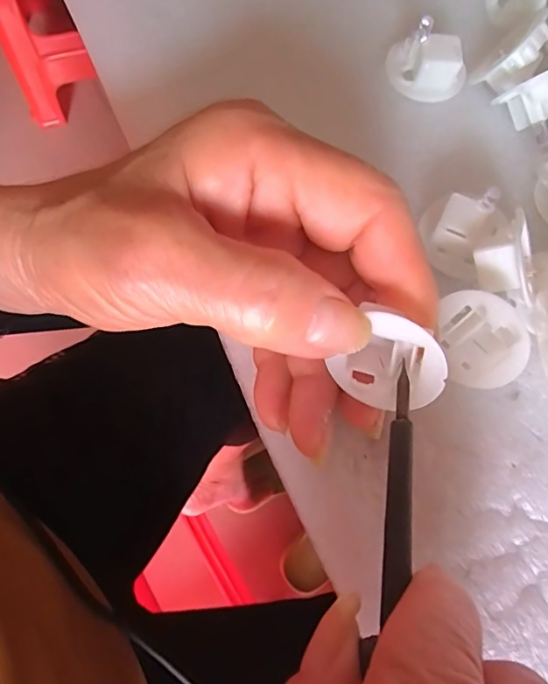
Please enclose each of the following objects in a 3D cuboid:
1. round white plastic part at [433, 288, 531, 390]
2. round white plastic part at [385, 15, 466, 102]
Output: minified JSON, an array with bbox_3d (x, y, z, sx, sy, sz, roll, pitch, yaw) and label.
[{"bbox_3d":[0.068,-0.002,0.162,0.012,0.028,0.032,-27,85,-42],"label":"round white plastic part"},{"bbox_3d":[0.061,-0.112,0.198,0.032,0.023,0.019,25,76,8],"label":"round white plastic part"}]

